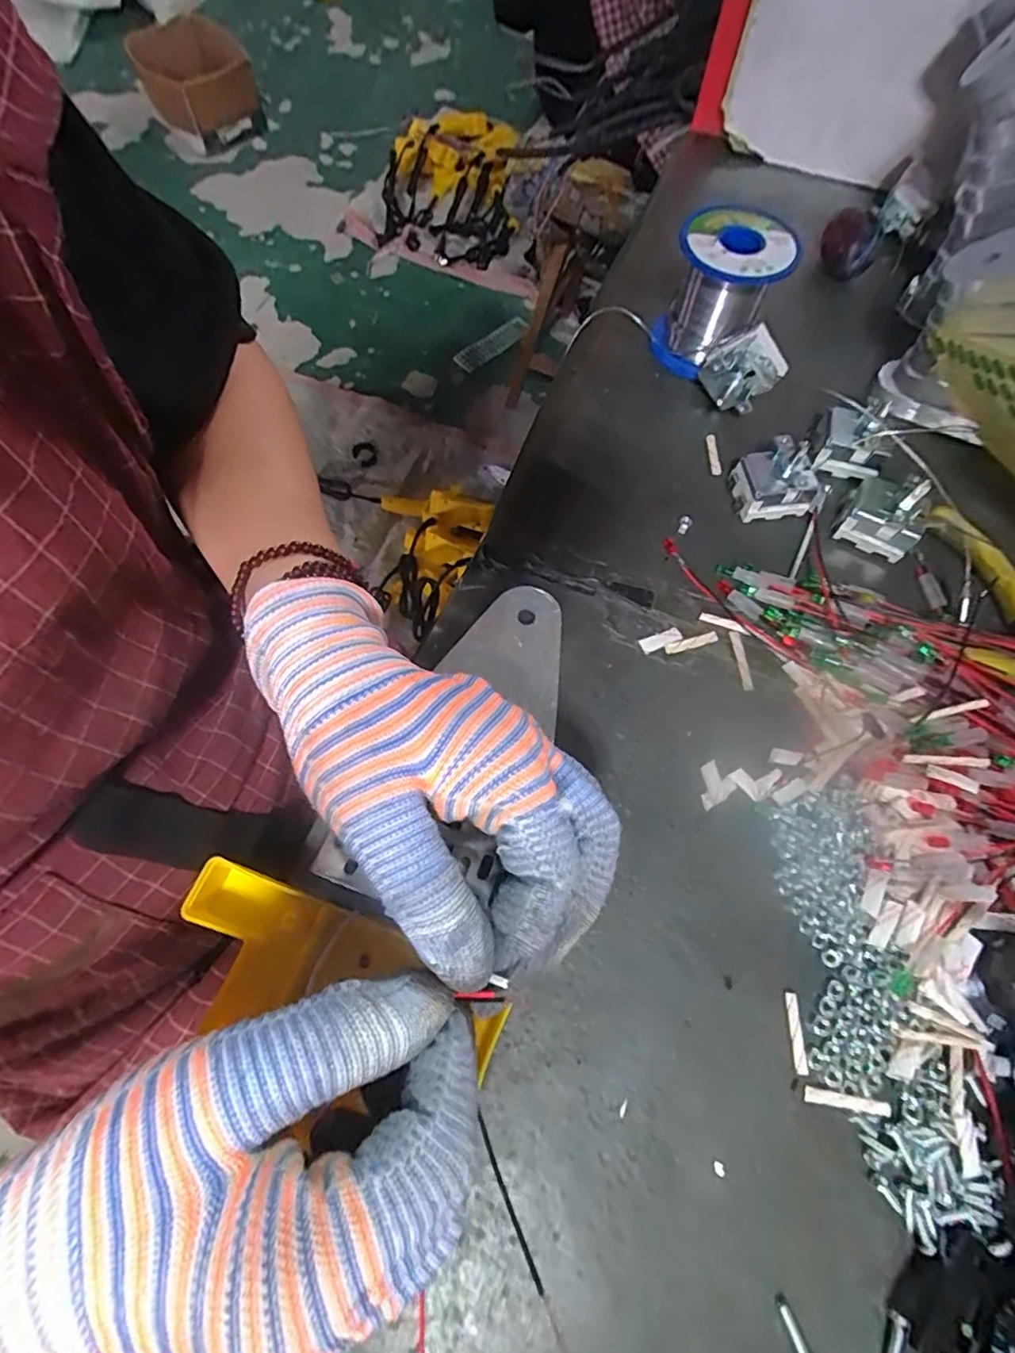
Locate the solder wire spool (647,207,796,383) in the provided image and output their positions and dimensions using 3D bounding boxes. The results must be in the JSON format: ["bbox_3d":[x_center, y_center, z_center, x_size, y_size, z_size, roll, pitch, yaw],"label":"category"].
[{"bbox_3d":[0.127,-0.227,0.345,0.065,0.064,0.065,17,69,6],"label":"solder wire spool"}]

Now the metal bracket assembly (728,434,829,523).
[{"bbox_3d":[0.151,-0.109,0.311,0.048,0.035,0.031,-5,69,-4],"label":"metal bracket assembly"}]

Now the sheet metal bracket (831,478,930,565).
[{"bbox_3d":[0.203,-0.088,0.303,0.037,0.032,0.034,36,72,11],"label":"sheet metal bracket"}]

